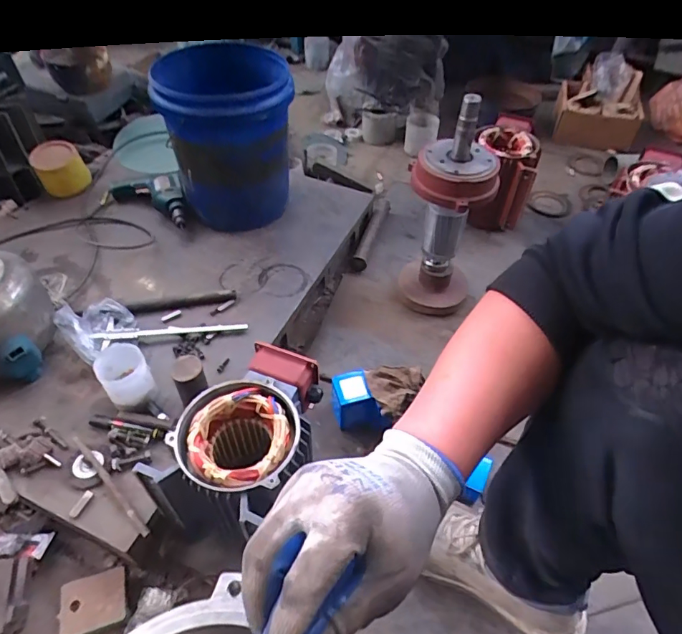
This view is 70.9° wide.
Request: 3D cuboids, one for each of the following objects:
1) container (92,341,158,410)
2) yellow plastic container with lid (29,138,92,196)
[{"bbox_3d":[-0.358,0.099,0.801,0.073,0.099,0.069,1,49,-2],"label":"container"},{"bbox_3d":[-0.698,-0.366,1.199,0.112,0.099,0.119,-32,57,-27],"label":"yellow plastic container with lid"}]

